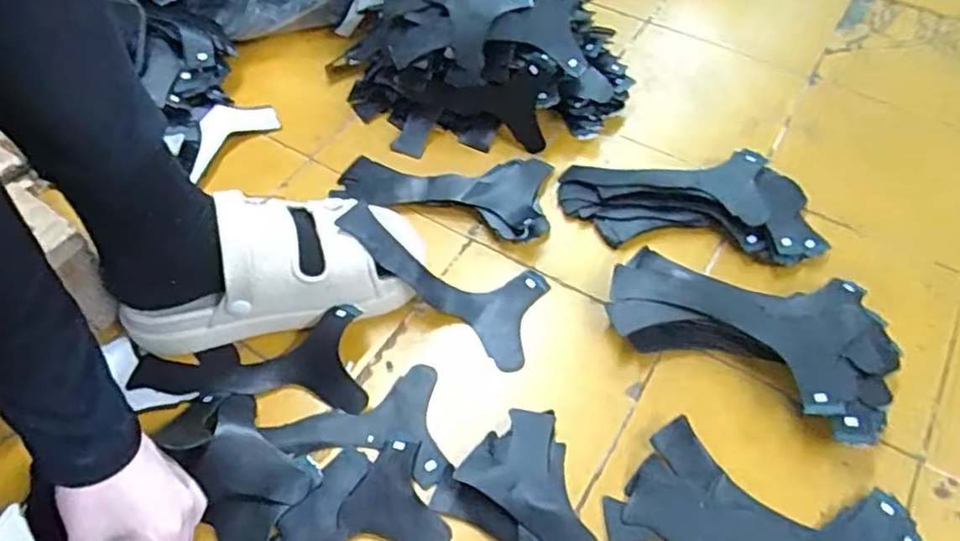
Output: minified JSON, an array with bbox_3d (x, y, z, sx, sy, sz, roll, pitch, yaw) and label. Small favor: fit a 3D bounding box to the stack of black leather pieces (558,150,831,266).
[{"bbox_3d":[0.199,-0.068,0.630,0.243,0.034,0.112,8,56,6],"label":"stack of black leather pieces"}]

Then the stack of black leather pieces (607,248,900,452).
[{"bbox_3d":[0.225,0.039,0.548,0.224,0.043,0.133,28,61,19],"label":"stack of black leather pieces"}]

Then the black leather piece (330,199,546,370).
[{"bbox_3d":[-0.037,0.007,0.571,0.186,0.026,0.091,30,58,-9],"label":"black leather piece"}]

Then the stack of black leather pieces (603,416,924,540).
[{"bbox_3d":[0.204,0.180,0.466,0.201,0.014,0.104,20,59,14],"label":"stack of black leather pieces"}]

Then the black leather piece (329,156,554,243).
[{"bbox_3d":[-0.032,-0.090,0.660,0.213,0.025,0.096,14,57,11],"label":"black leather piece"}]

